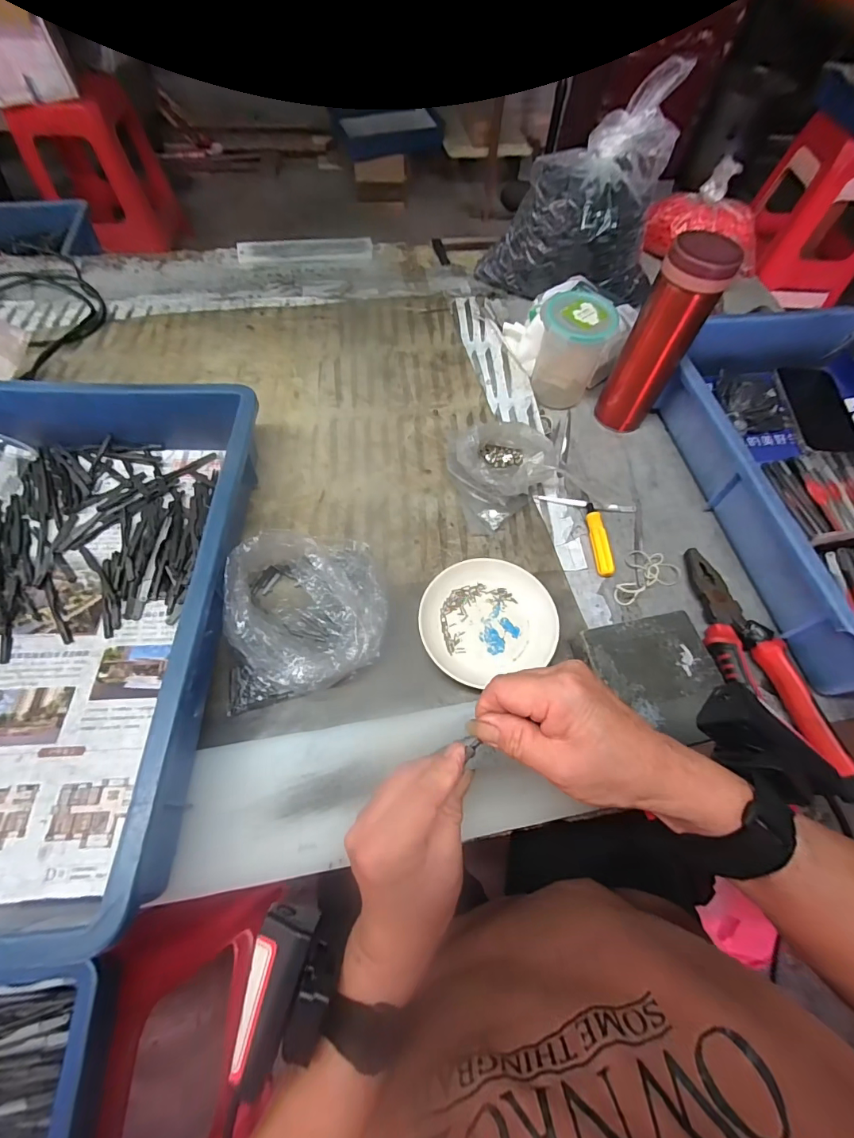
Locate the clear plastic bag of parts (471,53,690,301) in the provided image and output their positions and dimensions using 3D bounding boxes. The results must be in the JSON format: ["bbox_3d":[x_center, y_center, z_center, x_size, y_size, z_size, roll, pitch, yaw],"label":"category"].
[{"bbox_3d":[0.198,-0.469,0.570,0.157,0.198,0.179,-34,67,-21],"label":"clear plastic bag of parts"}]

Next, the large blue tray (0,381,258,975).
[{"bbox_3d":[-0.303,0.024,0.349,0.285,0.073,0.433,1,59,-3],"label":"large blue tray"}]

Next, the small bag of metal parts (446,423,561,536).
[{"bbox_3d":[0.084,-0.109,0.467,0.117,0.045,0.135,-1,60,-4],"label":"small bag of metal parts"}]

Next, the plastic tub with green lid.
[{"bbox_3d":[0.159,-0.242,0.512,0.078,0.110,0.069,14,60,4],"label":"plastic tub with green lid"}]

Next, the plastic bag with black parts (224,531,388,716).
[{"bbox_3d":[-0.099,0.030,0.374,0.124,0.051,0.153,0,59,-4],"label":"plastic bag with black parts"}]

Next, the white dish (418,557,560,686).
[{"bbox_3d":[0.051,0.041,0.395,0.114,0.018,0.107,2,59,-3],"label":"white dish"}]

